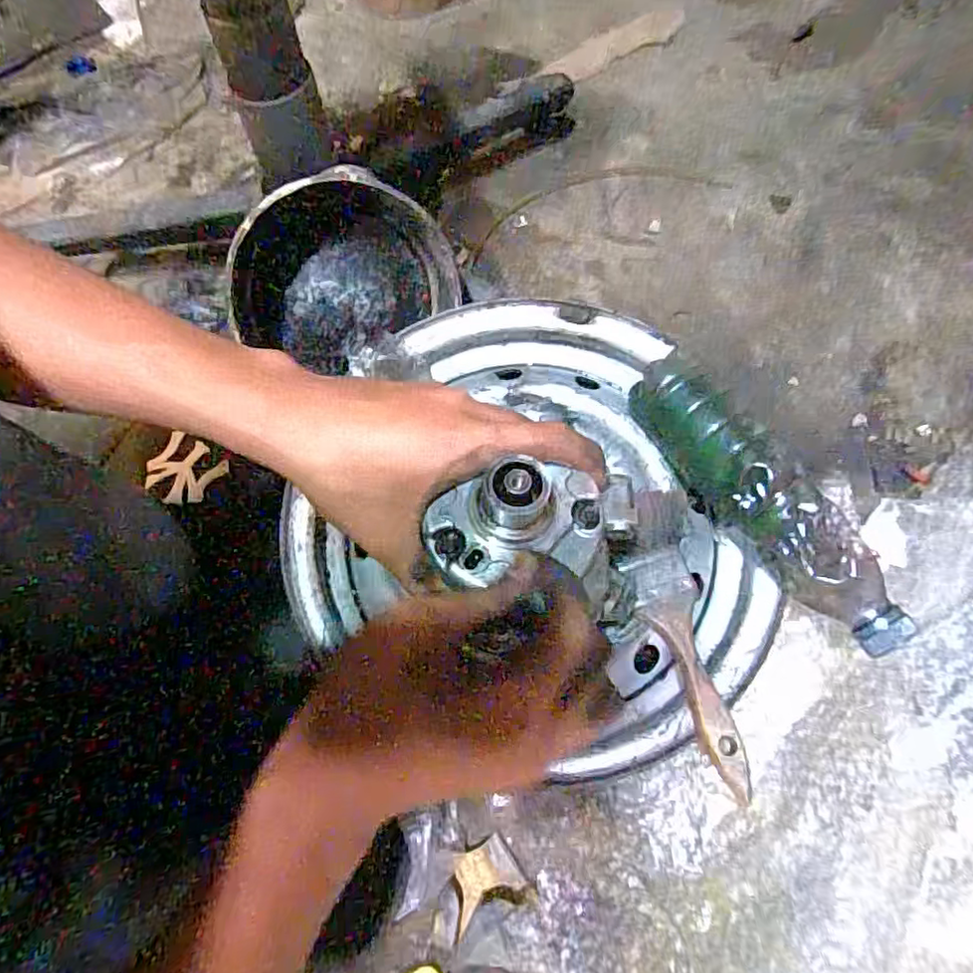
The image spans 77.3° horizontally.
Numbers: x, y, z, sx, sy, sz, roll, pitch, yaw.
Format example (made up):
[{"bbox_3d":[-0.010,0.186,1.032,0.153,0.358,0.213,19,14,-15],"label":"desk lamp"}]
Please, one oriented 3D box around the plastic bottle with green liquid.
[{"bbox_3d":[0.186,0.005,0.413,0.061,0.050,0.232,-37,76,-12],"label":"plastic bottle with green liquid"}]

